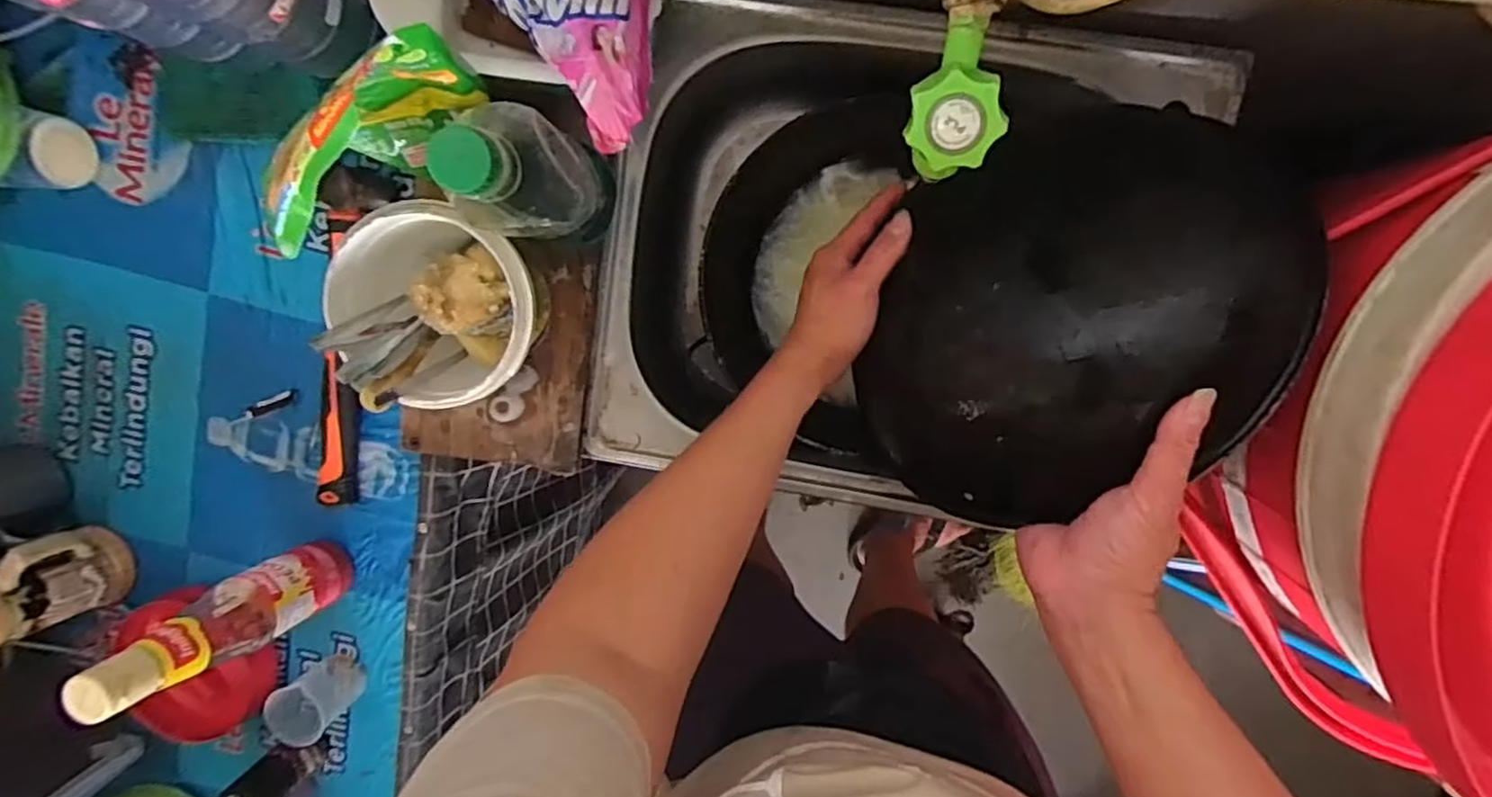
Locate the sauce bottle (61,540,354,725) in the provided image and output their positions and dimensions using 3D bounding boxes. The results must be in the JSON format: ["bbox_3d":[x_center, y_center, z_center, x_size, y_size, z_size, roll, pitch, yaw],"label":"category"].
[{"bbox_3d":[-0.396,0.171,0.555,0.047,0.223,0.059,-27,95,8],"label":"sauce bottle"}]

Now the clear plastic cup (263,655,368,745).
[{"bbox_3d":[-0.401,0.281,0.657,0.065,0.061,0.053,-36,94,9],"label":"clear plastic cup"}]

